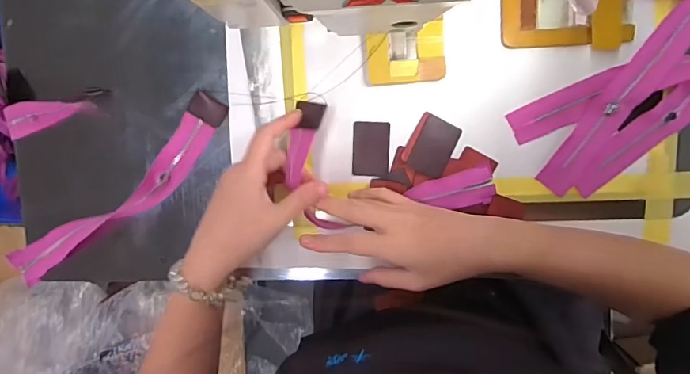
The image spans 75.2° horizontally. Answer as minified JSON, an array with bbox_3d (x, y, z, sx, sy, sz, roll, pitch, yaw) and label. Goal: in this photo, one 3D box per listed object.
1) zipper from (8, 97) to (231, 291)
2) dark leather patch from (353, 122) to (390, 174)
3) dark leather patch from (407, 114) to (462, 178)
[{"bbox_3d":[-0.230,0.012,0.457,0.282,0.024,0.053,-37,92,7],"label":"zipper"},{"bbox_3d":[0.025,-0.037,0.433,0.035,0.004,0.051,2,96,4],"label":"dark leather patch"},{"bbox_3d":[0.085,-0.038,0.427,0.037,0.004,0.052,24,97,2],"label":"dark leather patch"}]

